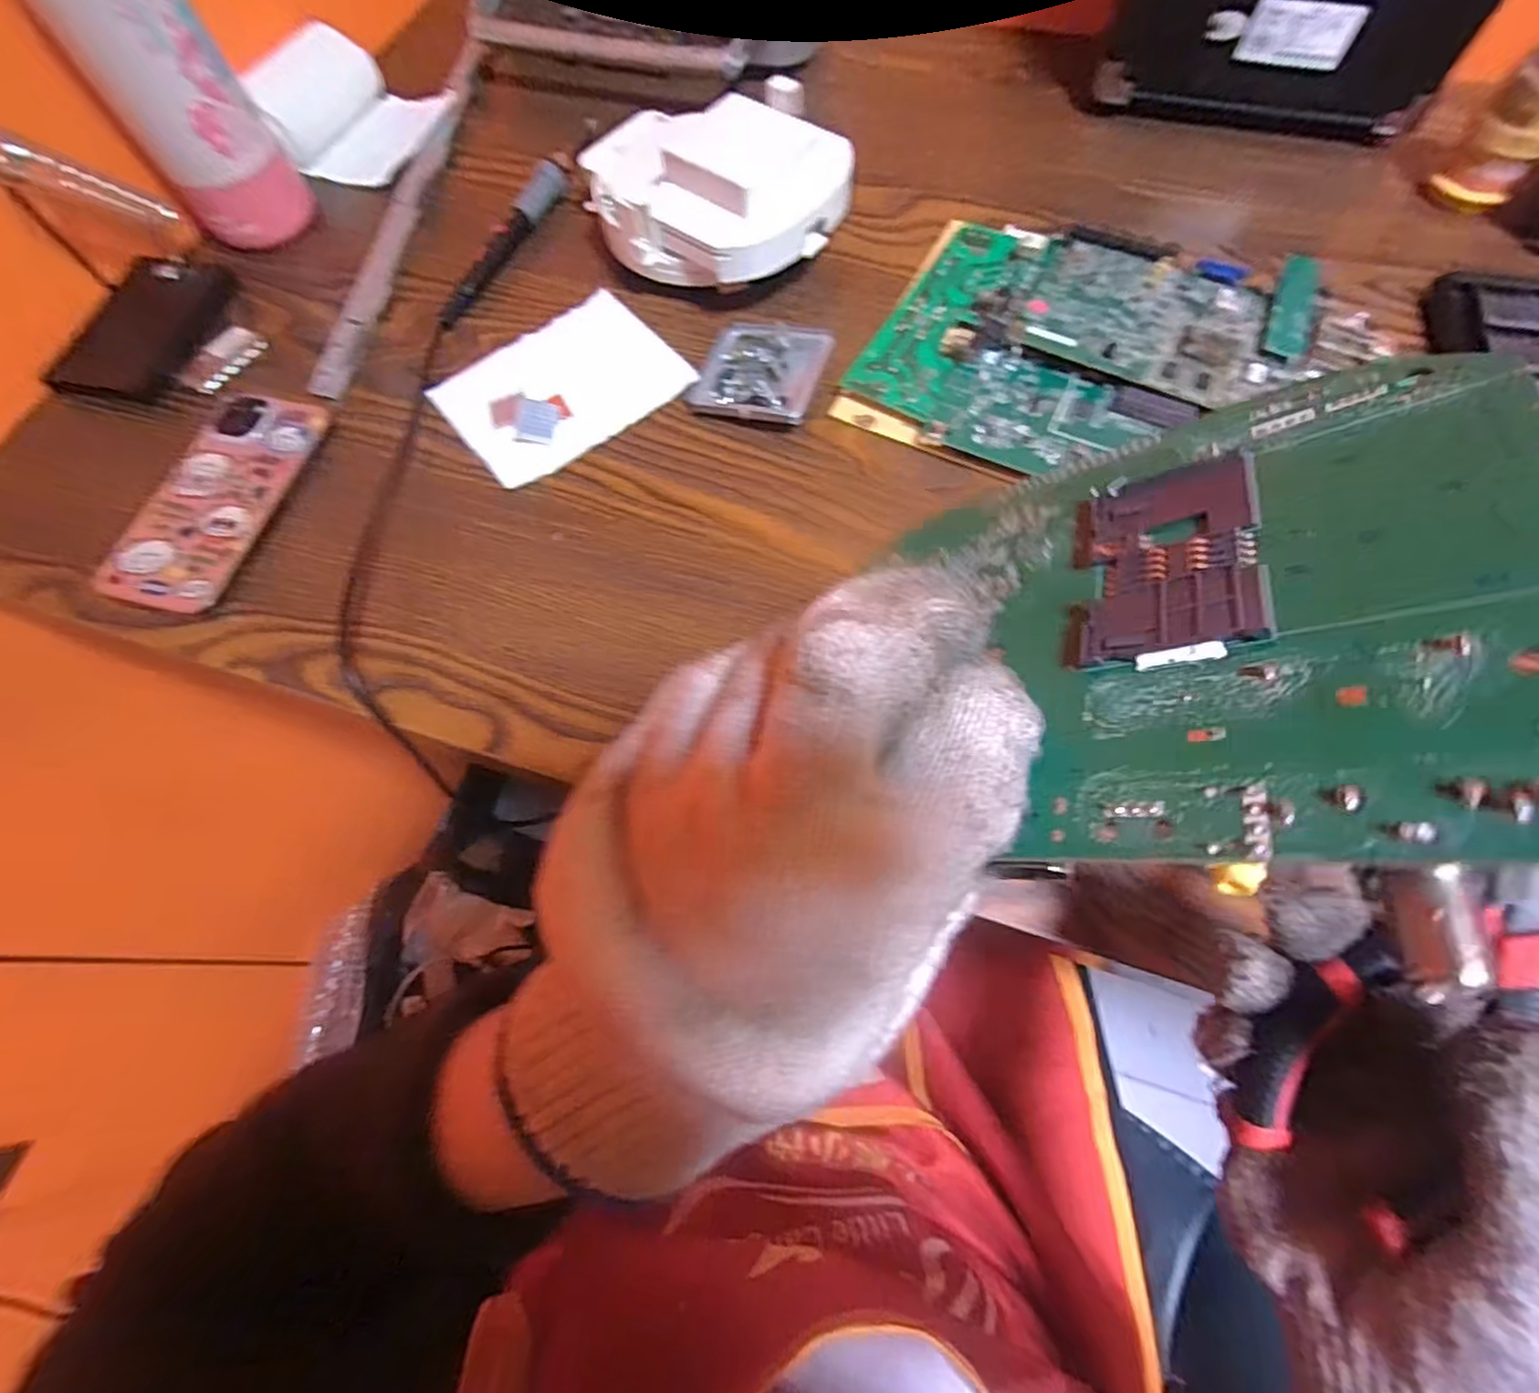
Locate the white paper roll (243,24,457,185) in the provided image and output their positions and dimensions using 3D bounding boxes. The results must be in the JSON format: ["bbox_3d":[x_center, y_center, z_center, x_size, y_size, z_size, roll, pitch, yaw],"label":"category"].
[{"bbox_3d":[-0.302,-0.432,0.478,0.094,0.047,0.112,16,69,9],"label":"white paper roll"}]

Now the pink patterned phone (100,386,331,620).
[{"bbox_3d":[-0.308,-0.112,0.368,0.064,0.017,0.144,11,68,7],"label":"pink patterned phone"}]

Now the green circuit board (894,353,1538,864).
[{"bbox_3d":[0.082,-0.020,0.129,0.108,0.004,0.116,-16,43,36],"label":"green circuit board"}]

